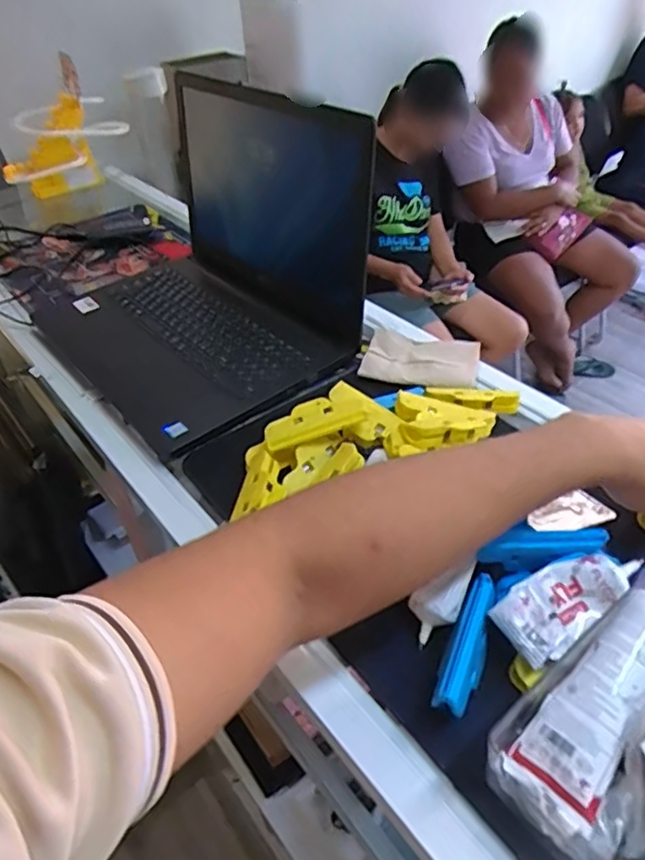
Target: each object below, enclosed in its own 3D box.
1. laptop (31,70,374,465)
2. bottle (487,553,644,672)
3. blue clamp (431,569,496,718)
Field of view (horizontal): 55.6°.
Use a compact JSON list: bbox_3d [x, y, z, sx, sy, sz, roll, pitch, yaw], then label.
[{"bbox_3d":[-0.172,-0.214,0.734,0.298,0.267,0.391,-29,48,-25],"label":"laptop"},{"bbox_3d":[0.174,0.117,0.433,0.109,0.022,0.048,-27,47,-23],"label":"bottle"},{"bbox_3d":[0.102,0.148,0.425,0.023,0.027,0.099,14,46,20],"label":"blue clamp"}]

